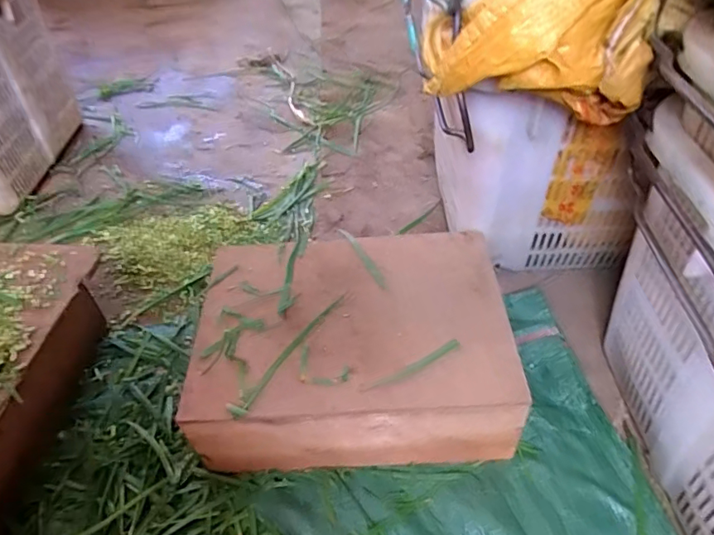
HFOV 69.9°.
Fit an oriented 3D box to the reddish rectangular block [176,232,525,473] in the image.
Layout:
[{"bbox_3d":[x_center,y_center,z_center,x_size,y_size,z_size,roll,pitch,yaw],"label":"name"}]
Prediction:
[{"bbox_3d":[-0.005,0.098,0.655,0.354,0.139,0.261,-4,46,2],"label":"reddish rectangular block"}]

